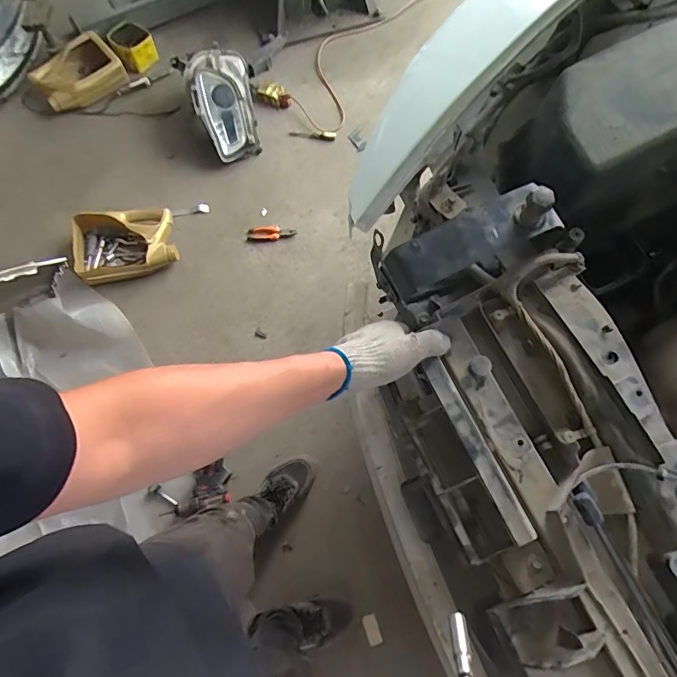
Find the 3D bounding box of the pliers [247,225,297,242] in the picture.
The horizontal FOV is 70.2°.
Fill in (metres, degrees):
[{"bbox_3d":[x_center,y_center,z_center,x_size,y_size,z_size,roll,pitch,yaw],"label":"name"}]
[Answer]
[{"bbox_3d":[-0.212,-0.333,1.539,0.150,0.025,0.053,4,70,1],"label":"pliers"}]

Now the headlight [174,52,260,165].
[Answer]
[{"bbox_3d":[-0.380,-0.767,1.589,0.218,0.196,0.318,-17,71,-7],"label":"headlight"}]

